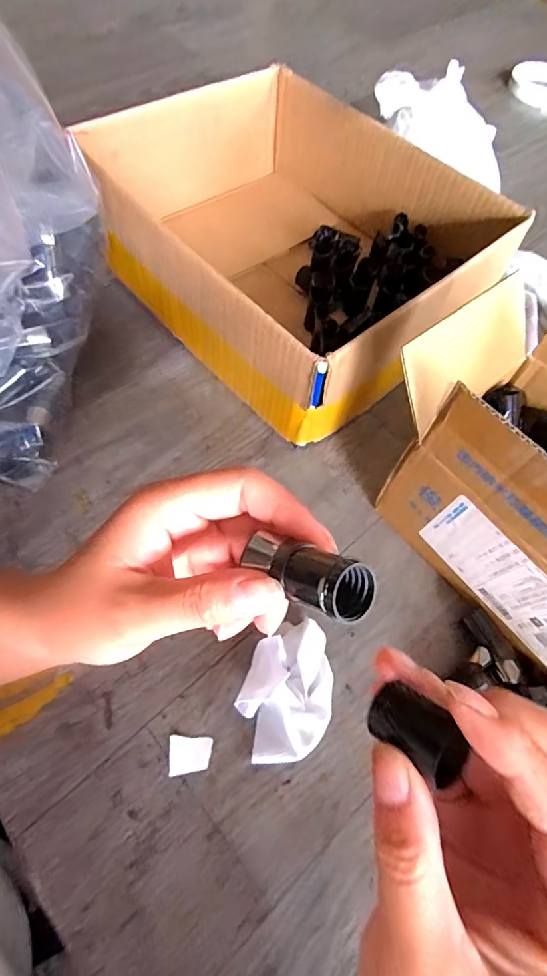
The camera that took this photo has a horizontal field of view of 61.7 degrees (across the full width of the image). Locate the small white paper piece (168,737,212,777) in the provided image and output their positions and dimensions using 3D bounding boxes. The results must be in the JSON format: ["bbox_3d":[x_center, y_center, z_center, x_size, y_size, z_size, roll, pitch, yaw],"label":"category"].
[{"bbox_3d":[-0.054,0.173,0.295,0.027,0.004,0.022,5,65,-2],"label":"small white paper piece"}]

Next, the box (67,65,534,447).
[{"bbox_3d":[0.018,-0.242,0.448,0.279,0.114,0.379,-36,70,-19],"label":"box"}]

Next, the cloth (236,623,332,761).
[{"bbox_3d":[0.010,0.134,0.305,0.058,0.028,0.087,19,64,7],"label":"cloth"}]

